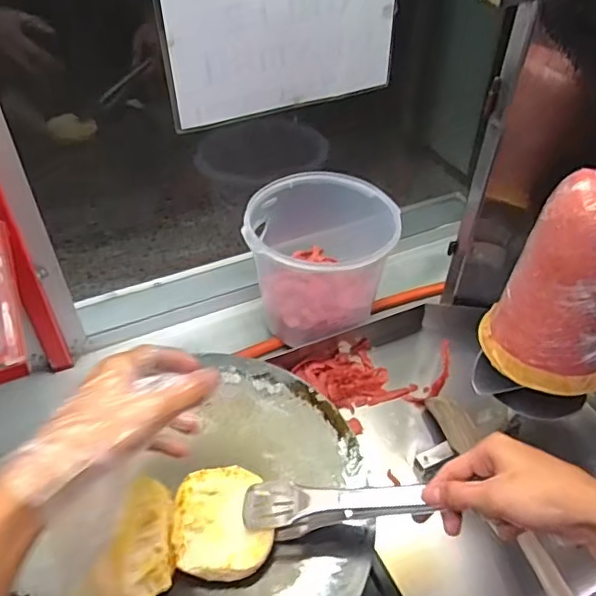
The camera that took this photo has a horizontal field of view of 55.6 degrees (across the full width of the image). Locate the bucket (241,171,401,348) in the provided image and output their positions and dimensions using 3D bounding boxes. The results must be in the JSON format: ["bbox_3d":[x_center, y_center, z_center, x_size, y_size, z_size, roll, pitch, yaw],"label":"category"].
[{"bbox_3d":[0.033,-0.061,0.812,0.197,0.173,0.176,-3,45,-1],"label":"bucket"}]

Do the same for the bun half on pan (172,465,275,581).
[{"bbox_3d":[-0.068,0.198,0.501,0.081,0.015,0.099,-12,46,-10],"label":"bun half on pan"}]

